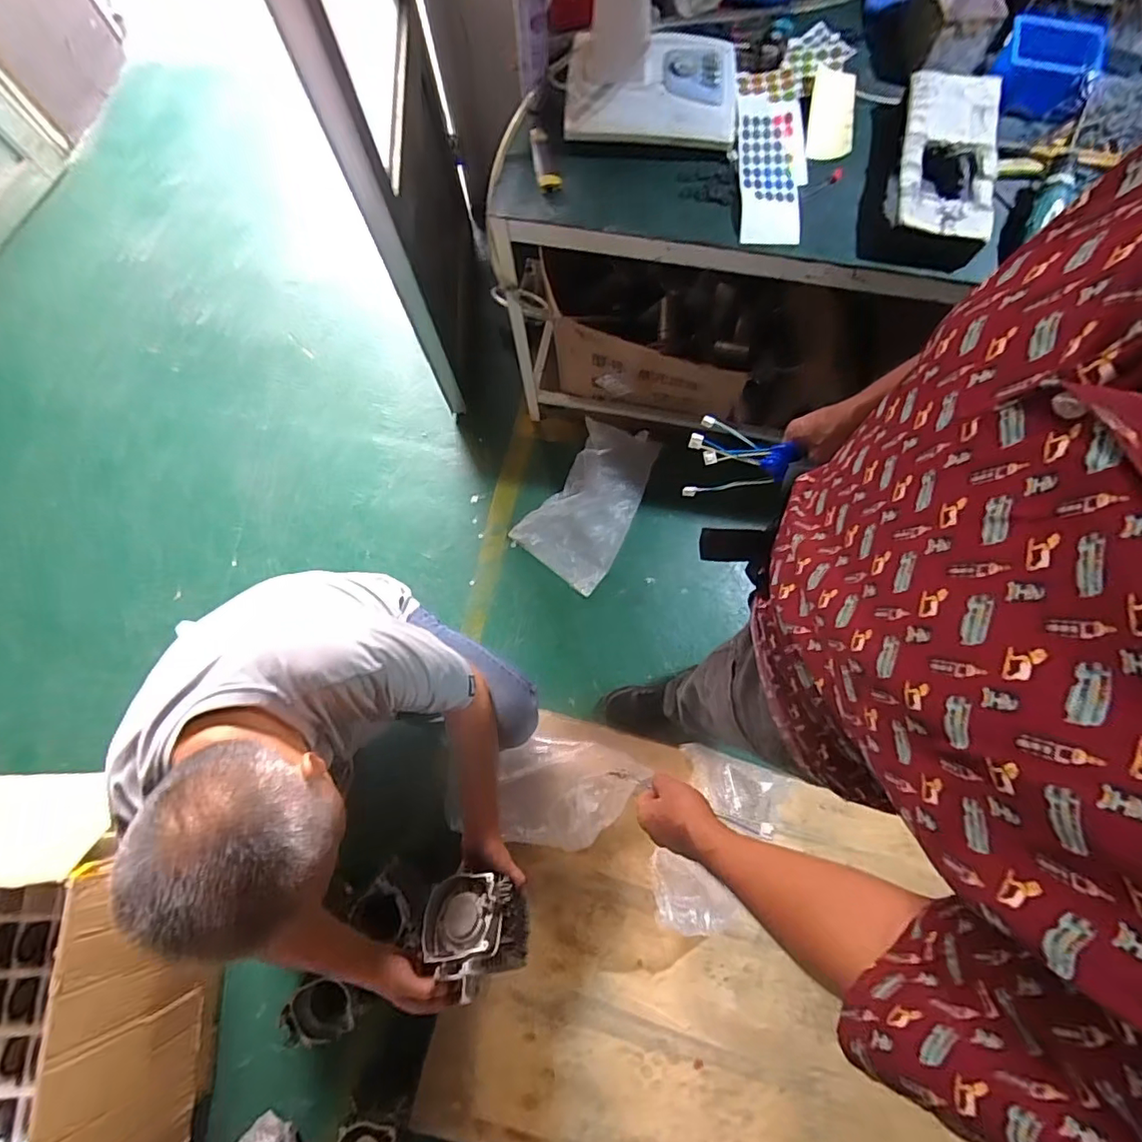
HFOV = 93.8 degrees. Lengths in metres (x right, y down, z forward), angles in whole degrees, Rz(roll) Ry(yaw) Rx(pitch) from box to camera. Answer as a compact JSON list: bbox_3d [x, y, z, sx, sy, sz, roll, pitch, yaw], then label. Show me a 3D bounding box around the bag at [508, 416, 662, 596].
[{"bbox_3d":[0.063,-0.211,1.499,0.280,0.129,0.470,31,78,8],"label":"bag"}]

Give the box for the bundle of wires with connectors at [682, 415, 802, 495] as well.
[{"bbox_3d":[0.212,-0.156,0.689,0.124,0.074,0.093,-1,76,0],"label":"bundle of wires with connectors"}]

